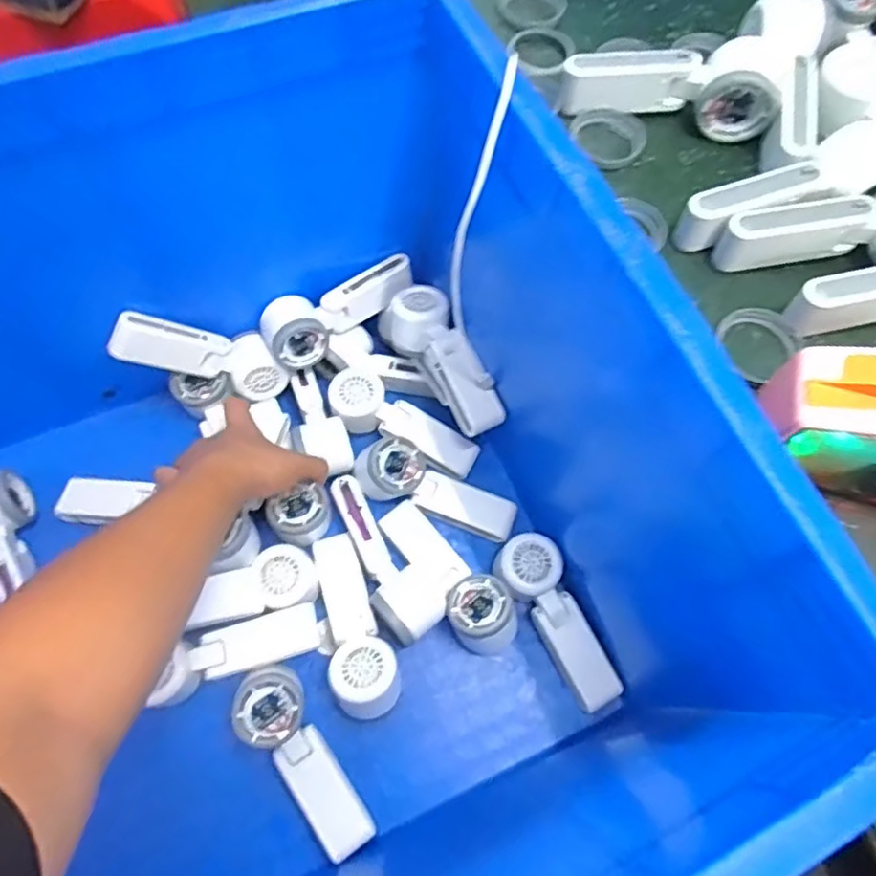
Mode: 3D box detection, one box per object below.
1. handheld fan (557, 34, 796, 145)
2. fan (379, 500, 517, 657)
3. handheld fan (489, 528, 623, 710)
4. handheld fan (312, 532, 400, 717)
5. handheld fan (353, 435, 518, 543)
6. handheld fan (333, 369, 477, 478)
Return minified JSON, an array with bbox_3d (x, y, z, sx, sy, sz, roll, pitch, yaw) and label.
[{"bbox_3d":[0.186,-0.284,0.510,0.169,0.049,0.064,10,67,2],"label":"handheld fan"},{"bbox_3d":[0.012,0.127,0.599,0.056,0.054,0.167,-35,73,-15],"label":"fan"},{"bbox_3d":[0.111,0.168,0.590,0.054,0.035,0.165,-28,84,-12],"label":"handheld fan"},{"bbox_3d":[-0.075,0.166,0.574,0.056,0.055,0.160,-12,68,-7],"label":"handheld fan"},{"bbox_3d":[-0.003,0.054,0.636,0.161,0.045,0.056,25,68,-8],"label":"handheld fan"},{"bbox_3d":[-0.037,-0.013,0.657,0.162,0.036,0.059,28,69,10],"label":"handheld fan"}]

